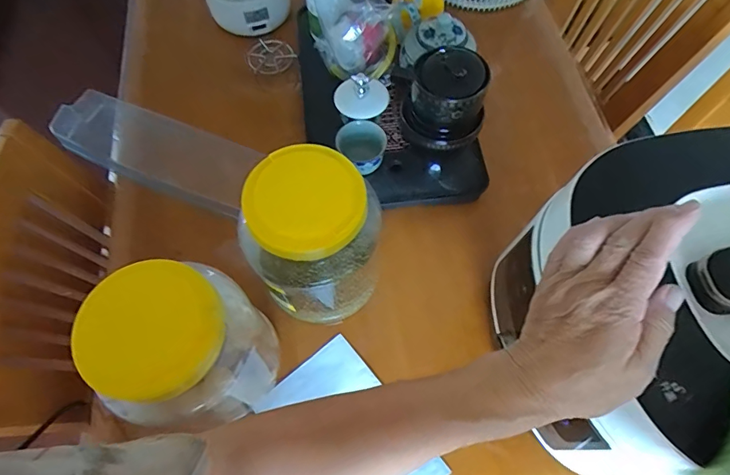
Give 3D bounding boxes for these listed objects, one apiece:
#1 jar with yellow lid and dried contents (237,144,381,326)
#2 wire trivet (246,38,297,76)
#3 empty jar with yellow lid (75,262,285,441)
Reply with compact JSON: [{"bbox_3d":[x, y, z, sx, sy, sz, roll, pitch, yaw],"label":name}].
[{"bbox_3d":[-0.051,0.009,0.501,0.122,0.212,0.125,0,65,0],"label":"jar with yellow lid and dried contents"},{"bbox_3d":[-0.172,-0.319,0.760,0.073,0.024,0.091,-37,70,-15],"label":"wire trivet"},{"bbox_3d":[-0.178,0.110,0.454,0.114,0.200,0.128,37,70,16],"label":"empty jar with yellow lid"}]

